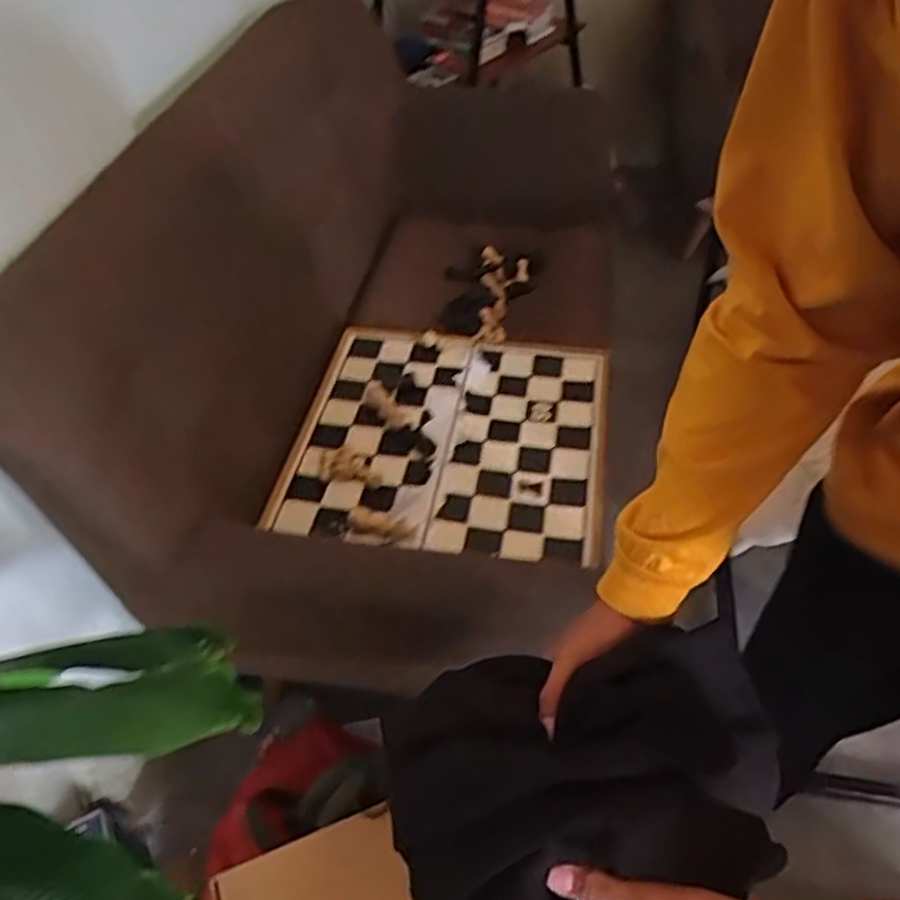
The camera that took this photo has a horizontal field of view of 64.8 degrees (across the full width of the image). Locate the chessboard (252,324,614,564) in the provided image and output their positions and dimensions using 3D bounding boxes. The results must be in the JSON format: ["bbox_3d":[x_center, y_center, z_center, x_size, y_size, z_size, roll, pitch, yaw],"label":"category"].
[{"bbox_3d":[0.001,-0.031,1.152,0.482,0.034,0.461,5,48,10],"label":"chessboard"}]

